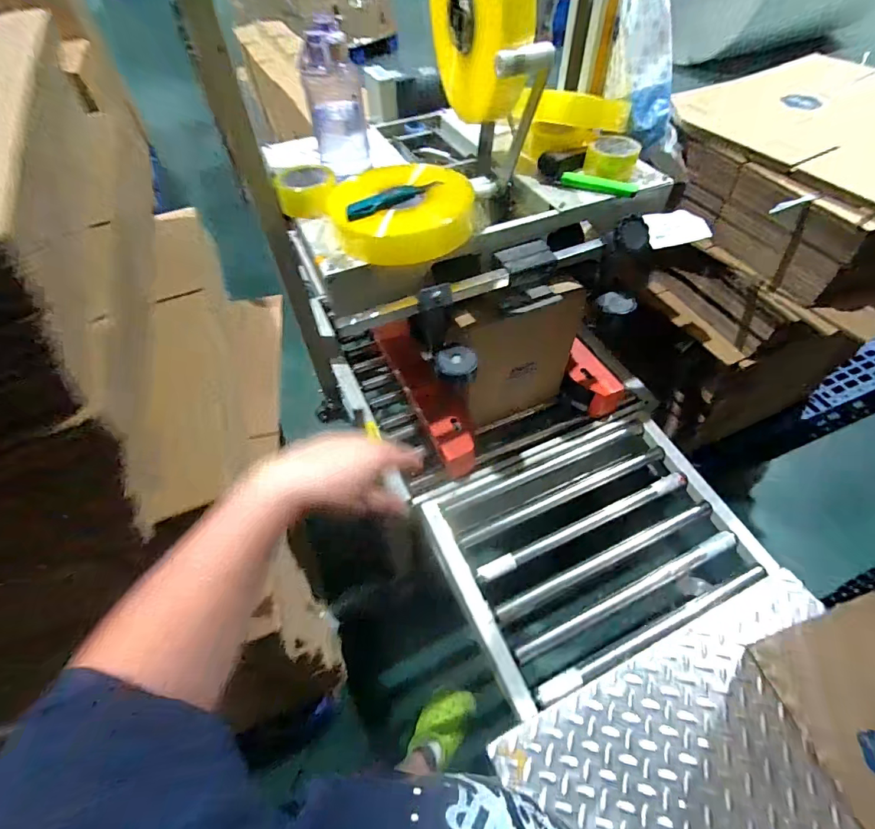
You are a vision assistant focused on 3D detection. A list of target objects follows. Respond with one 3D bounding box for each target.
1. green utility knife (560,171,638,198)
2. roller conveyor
[{"bbox_3d":[0.299,-0.425,0.824,0.138,0.017,0.025,23,56,19],"label":"green utility knife"},{"bbox_3d":[0.302,0.256,0.921,0.584,0.096,0.424,-21,54,-14],"label":"roller conveyor"}]

